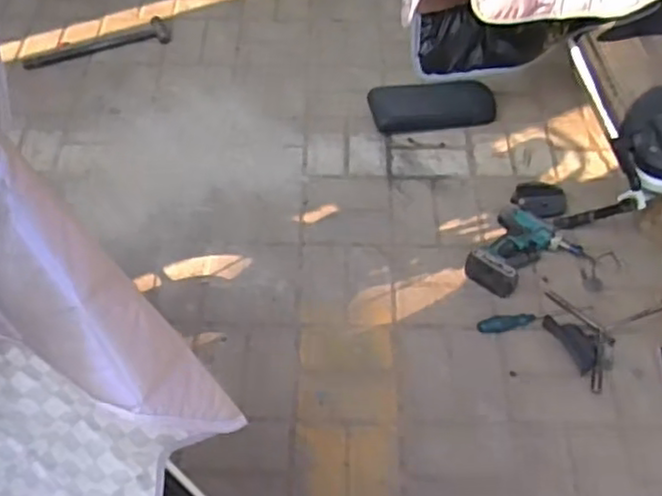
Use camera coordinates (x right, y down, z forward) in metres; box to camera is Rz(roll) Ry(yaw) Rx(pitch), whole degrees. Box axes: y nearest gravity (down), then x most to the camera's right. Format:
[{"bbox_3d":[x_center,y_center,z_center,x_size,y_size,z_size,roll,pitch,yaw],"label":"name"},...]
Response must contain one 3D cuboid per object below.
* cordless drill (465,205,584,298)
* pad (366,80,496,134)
[{"bbox_3d":[0.394,0.007,1.403,0.176,0.068,0.218,28,59,19],"label":"cordless drill"},{"bbox_3d":[0.246,-0.348,1.678,0.301,0.055,0.135,-8,55,-5],"label":"pad"}]

